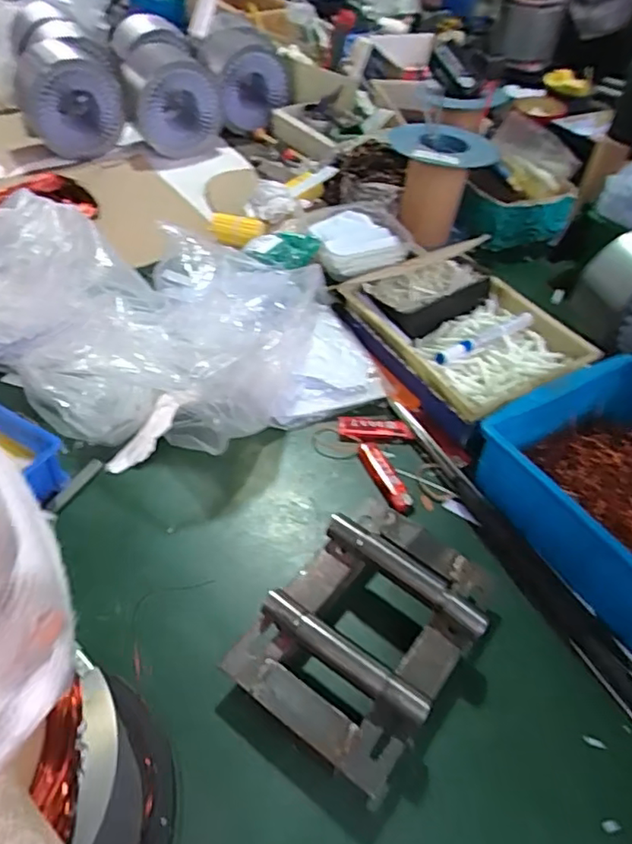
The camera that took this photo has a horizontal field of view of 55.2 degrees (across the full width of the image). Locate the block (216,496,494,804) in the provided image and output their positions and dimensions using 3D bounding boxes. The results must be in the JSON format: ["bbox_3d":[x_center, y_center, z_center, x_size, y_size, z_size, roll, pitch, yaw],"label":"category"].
[{"bbox_3d":[0.042,0.155,0.465,0.134,0.052,0.194,31,52,22],"label":"block"}]

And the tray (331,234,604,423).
[{"bbox_3d":[0.165,-0.118,0.679,0.188,0.050,0.267,-22,53,-24],"label":"tray"}]

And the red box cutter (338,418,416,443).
[{"bbox_3d":[0.062,0.009,0.631,0.076,0.007,0.028,5,47,-1],"label":"red box cutter"}]

